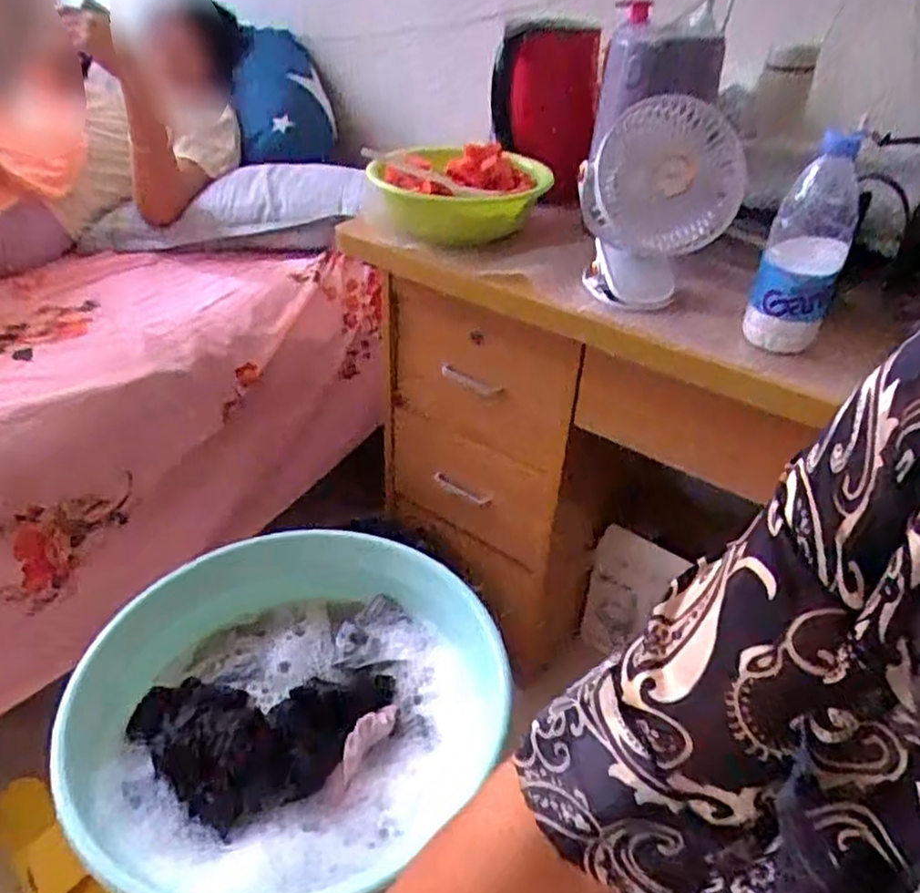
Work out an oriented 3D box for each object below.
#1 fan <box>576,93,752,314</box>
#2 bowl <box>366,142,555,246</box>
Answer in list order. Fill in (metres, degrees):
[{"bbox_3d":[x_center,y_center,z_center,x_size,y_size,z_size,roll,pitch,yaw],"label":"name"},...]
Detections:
[{"bbox_3d":[0.222,-0.270,0.813,0.155,0.201,0.116,18,35,16],"label":"fan"},{"bbox_3d":[0.001,-0.372,1.047,0.245,0.072,0.292,7,34,-1],"label":"bowl"}]

